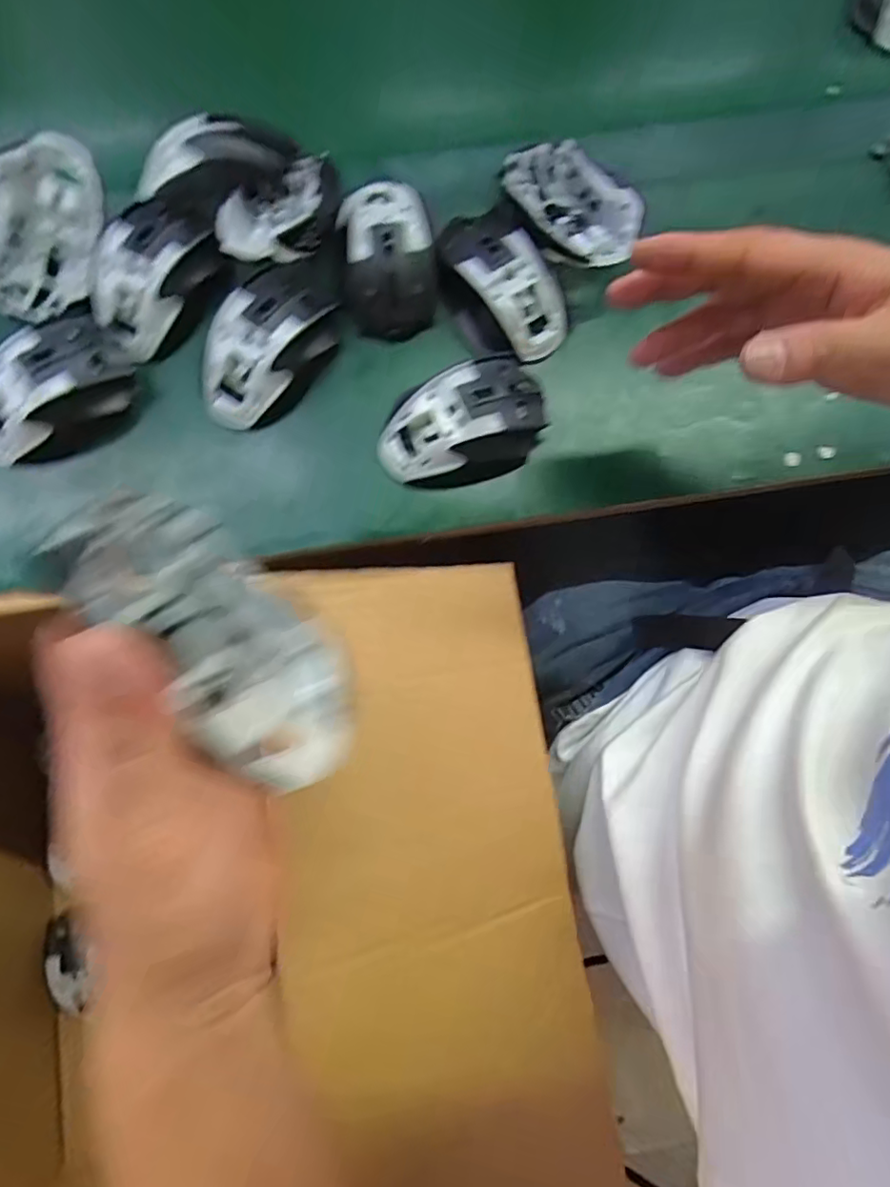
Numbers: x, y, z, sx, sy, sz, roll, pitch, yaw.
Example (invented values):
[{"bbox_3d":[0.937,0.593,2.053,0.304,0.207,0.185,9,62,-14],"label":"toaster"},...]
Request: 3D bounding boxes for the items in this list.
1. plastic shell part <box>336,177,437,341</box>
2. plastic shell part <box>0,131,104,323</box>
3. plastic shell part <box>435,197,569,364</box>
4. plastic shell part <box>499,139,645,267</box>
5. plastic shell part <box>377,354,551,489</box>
[{"bbox_3d":[-0.039,-0.250,0.422,0.073,0.035,0.115,-4,78,-2],"label":"plastic shell part"},{"bbox_3d":[-0.269,-0.247,0.400,0.069,0.036,0.115,7,104,0],"label":"plastic shell part"},{"bbox_3d":[0.040,-0.223,0.420,0.067,0.040,0.113,-33,81,-8],"label":"plastic shell part"},{"bbox_3d":[0.088,-0.273,0.419,0.107,0.030,0.069,44,80,7],"label":"plastic shell part"},{"bbox_3d":[0.013,-0.118,0.403,0.121,0.034,0.076,-25,80,-6],"label":"plastic shell part"}]

